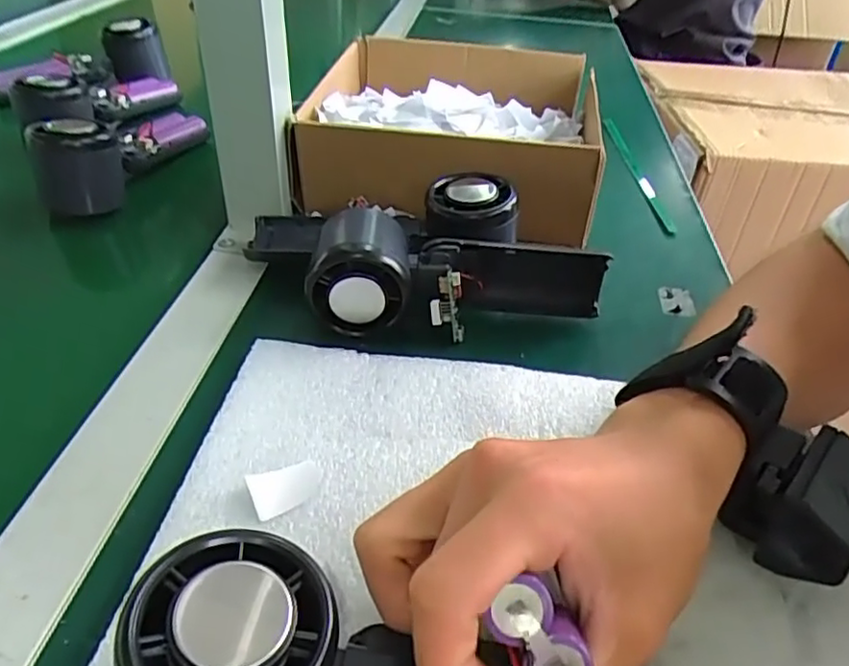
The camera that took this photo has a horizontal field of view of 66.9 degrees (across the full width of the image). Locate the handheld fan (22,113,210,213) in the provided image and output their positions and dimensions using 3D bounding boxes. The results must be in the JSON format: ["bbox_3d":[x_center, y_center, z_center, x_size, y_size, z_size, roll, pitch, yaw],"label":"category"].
[{"bbox_3d":[-0.224,-0.147,0.485,0.045,0.056,0.155,12,40,13],"label":"handheld fan"}]

